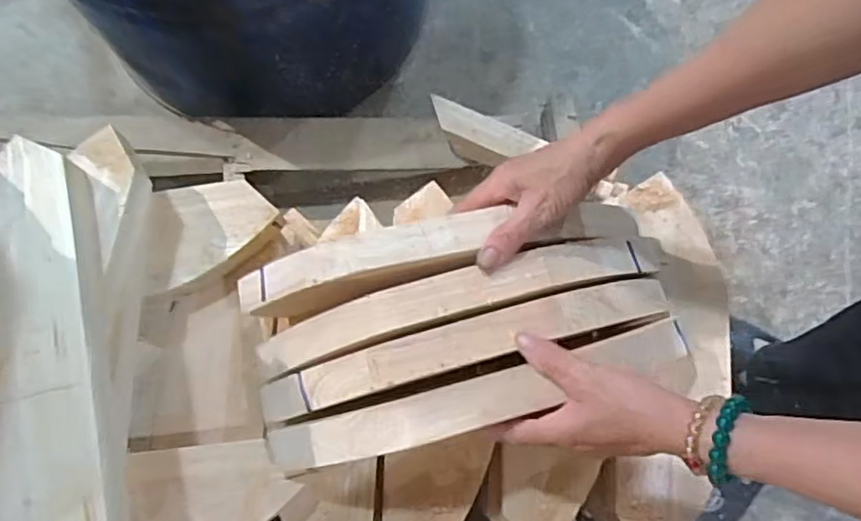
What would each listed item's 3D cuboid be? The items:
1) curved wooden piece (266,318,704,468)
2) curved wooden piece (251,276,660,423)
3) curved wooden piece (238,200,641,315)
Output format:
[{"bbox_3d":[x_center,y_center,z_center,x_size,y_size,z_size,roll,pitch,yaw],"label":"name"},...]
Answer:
[{"bbox_3d":[0.035,0.109,0.474,0.312,0.084,0.042,-12,75,-10],"label":"curved wooden piece"},{"bbox_3d":[0.030,0.063,0.481,0.329,0.057,0.032,-15,76,-3],"label":"curved wooden piece"},{"bbox_3d":[0.010,-0.003,0.511,0.328,0.083,0.044,-12,75,-3],"label":"curved wooden piece"}]

